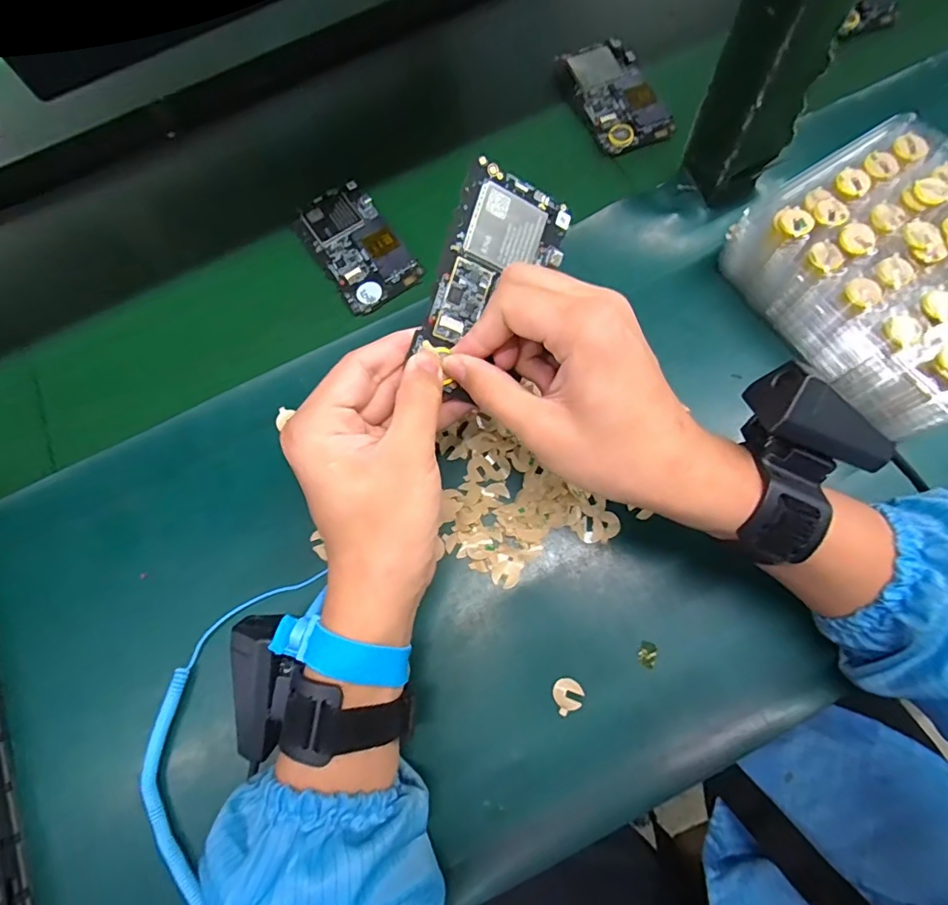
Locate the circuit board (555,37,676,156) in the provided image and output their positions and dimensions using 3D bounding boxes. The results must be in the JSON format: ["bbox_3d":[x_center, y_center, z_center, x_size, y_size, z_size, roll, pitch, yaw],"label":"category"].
[{"bbox_3d":[0.124,-0.317,0.447,0.062,0.012,0.122,-21,70,-2],"label":"circuit board"}]

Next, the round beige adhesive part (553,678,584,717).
[{"bbox_3d":[0.056,0.144,0.301,0.017,0.004,0.018,-2,71,5],"label":"round beige adhesive part"}]

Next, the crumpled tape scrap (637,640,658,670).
[{"bbox_3d":[0.105,0.122,0.306,0.011,0.004,0.015,18,74,11],"label":"crumpled tape scrap"}]

